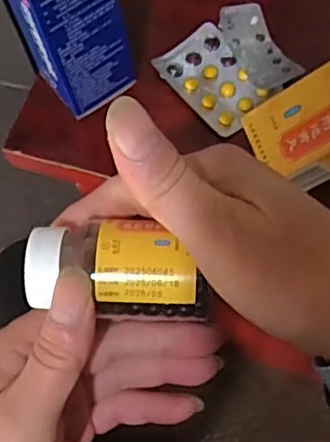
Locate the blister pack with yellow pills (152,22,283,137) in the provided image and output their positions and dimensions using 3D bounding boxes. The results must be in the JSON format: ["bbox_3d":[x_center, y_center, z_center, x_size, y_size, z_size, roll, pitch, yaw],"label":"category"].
[{"bbox_3d":[0.034,-0.098,0.416,0.052,0.014,0.080,-38,69,-11],"label":"blister pack with yellow pills"}]

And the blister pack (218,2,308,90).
[{"bbox_3d":[0.064,-0.121,0.428,0.035,0.011,0.073,-26,67,-6],"label":"blister pack"}]

